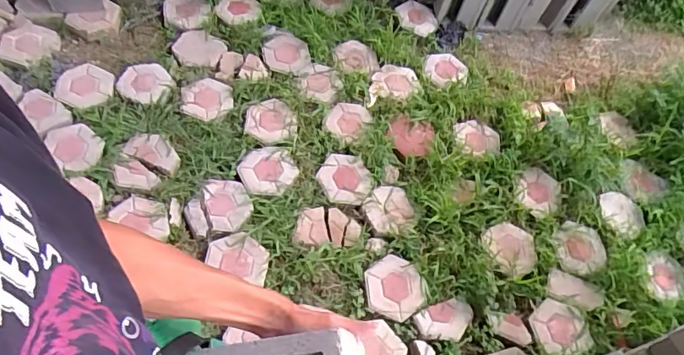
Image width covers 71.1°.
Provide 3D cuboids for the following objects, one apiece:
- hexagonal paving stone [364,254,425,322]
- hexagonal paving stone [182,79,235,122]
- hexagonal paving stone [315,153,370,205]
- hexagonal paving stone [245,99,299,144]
[{"bbox_3d":[0.174,0.361,1.575,0.194,0.037,0.206,-1,60,-10],"label":"hexagonal paving stone"},{"bbox_3d":[-0.521,-0.298,1.847,0.194,0.053,0.187,-5,60,-12],"label":"hexagonal paving stone"},{"bbox_3d":[0.009,0.004,1.747,0.186,0.032,0.195,4,59,-6],"label":"hexagonal paving stone"},{"bbox_3d":[-0.268,-0.214,1.831,0.201,0.033,0.187,19,58,3],"label":"hexagonal paving stone"}]

